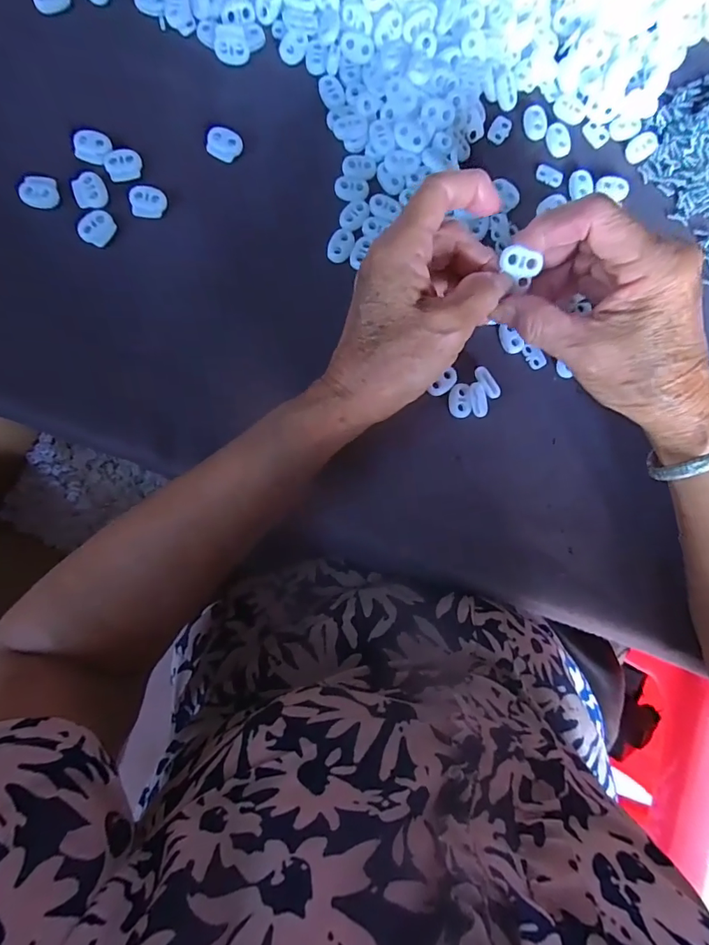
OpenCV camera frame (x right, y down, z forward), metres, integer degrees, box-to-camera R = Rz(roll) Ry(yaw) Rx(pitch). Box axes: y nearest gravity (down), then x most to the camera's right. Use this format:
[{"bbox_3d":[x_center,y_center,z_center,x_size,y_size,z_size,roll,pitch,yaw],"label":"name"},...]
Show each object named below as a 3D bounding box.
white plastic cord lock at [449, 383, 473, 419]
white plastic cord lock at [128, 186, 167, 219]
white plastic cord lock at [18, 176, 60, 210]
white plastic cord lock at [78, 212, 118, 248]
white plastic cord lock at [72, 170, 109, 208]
[{"bbox_3d":[0.069,-0.047,0.297,0.014,0.004,0.022,-8,87,-5],"label":"white plastic cord lock"},{"bbox_3d":[-0.132,-0.173,0.290,0.022,0.004,0.020,4,86,-5],"label":"white plastic cord lock"},{"bbox_3d":[-0.198,-0.177,0.285,0.021,0.004,0.021,-2,86,-5],"label":"white plastic cord lock"},{"bbox_3d":[-0.163,-0.155,0.286,0.019,0.004,0.022,31,84,-2],"label":"white plastic cord lock"},{"bbox_3d":[-0.168,-0.180,0.287,0.019,0.004,0.023,-20,88,-6],"label":"white plastic cord lock"}]

